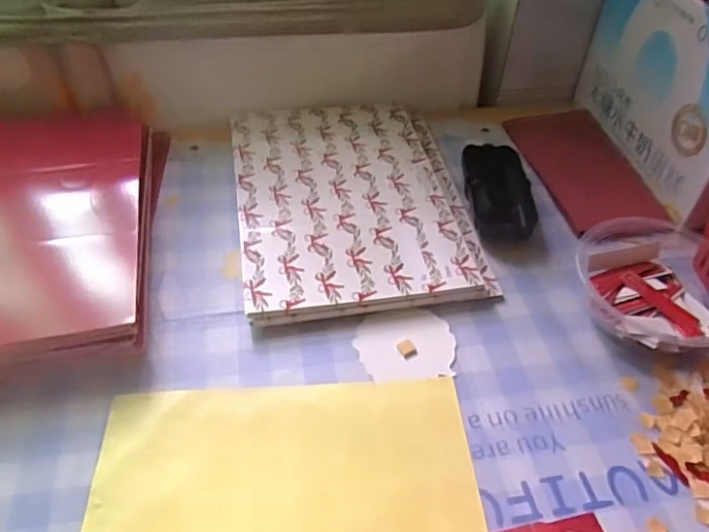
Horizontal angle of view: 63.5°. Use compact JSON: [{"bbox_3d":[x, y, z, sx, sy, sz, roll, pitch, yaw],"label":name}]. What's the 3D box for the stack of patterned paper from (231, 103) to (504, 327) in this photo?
[{"bbox_3d":[-0.004,-0.063,0.501,0.190,0.015,0.259,-6,48,-9],"label":"stack of patterned paper"}]

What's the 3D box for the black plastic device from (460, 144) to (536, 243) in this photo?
[{"bbox_3d":[0.125,-0.067,0.500,0.056,0.028,0.105,-1,47,-5],"label":"black plastic device"}]

